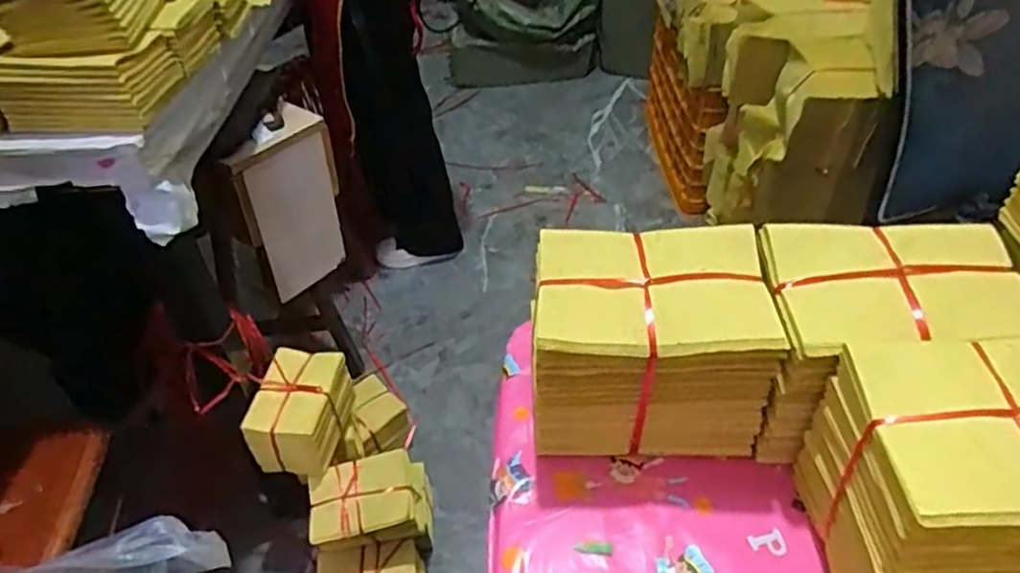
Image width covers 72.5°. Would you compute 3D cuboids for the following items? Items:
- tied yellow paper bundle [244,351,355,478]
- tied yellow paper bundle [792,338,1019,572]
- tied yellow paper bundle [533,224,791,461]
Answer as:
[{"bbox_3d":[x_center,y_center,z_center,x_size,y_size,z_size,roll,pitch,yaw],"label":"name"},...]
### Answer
[{"bbox_3d":[-0.346,0.210,1.155,0.130,0.132,0.158,3,43,6],"label":"tied yellow paper bundle"},{"bbox_3d":[0.278,0.121,0.420,0.160,0.153,0.124,-1,43,2],"label":"tied yellow paper bundle"},{"bbox_3d":[0.102,0.043,0.523,0.160,0.133,0.111,-1,43,2],"label":"tied yellow paper bundle"}]

